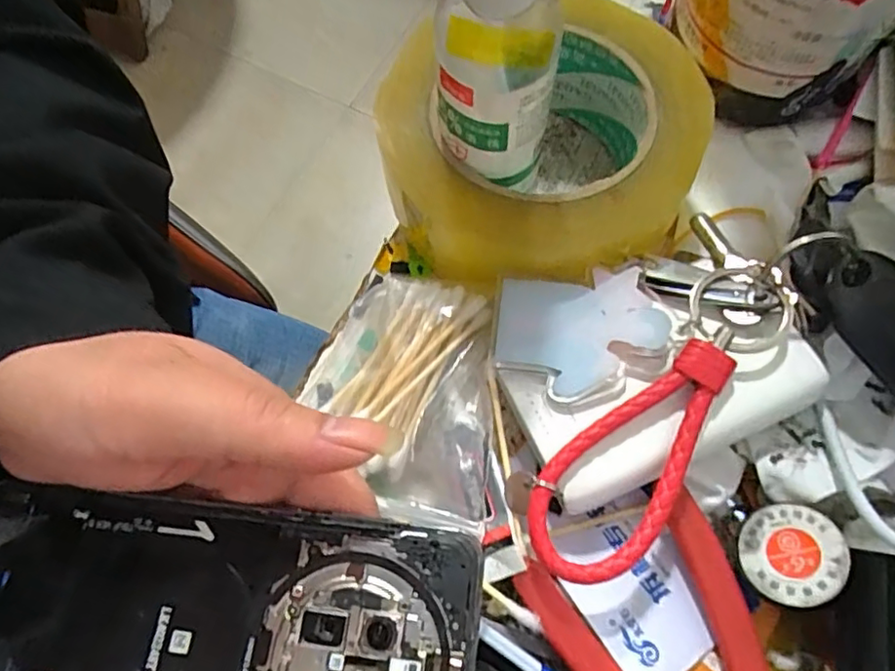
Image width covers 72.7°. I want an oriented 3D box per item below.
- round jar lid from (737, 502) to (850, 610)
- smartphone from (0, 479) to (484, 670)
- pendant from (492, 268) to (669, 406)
[{"bbox_3d":[0.107,0.068,0.189,0.029,0.004,0.029,-19,51,26],"label":"round jar lid"},{"bbox_3d":[-0.072,0.087,0.170,0.157,0.006,0.073,3,71,7],"label":"smartphone"},{"bbox_3d":[0.046,0.000,0.211,0.056,0.007,0.044,-4,71,15],"label":"pendant"}]

